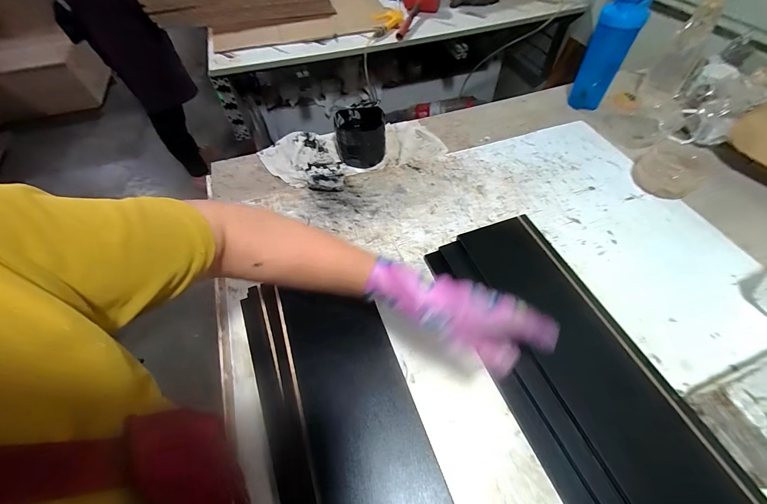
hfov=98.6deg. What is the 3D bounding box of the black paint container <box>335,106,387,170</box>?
[{"bbox_3d":[-0.048,-0.241,0.686,0.099,0.081,0.113,-6,54,-3],"label":"black paint container"}]

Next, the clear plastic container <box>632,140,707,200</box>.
[{"bbox_3d":[0.536,-0.157,0.622,0.091,0.070,0.097,7,54,6],"label":"clear plastic container"}]

